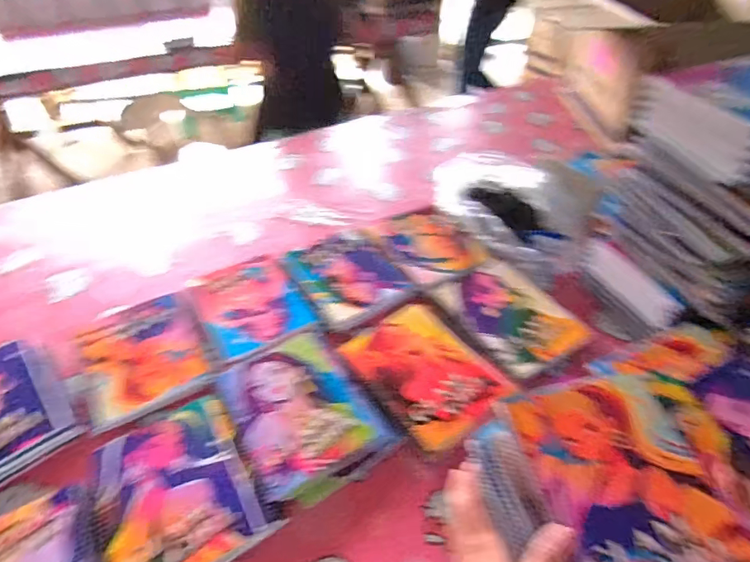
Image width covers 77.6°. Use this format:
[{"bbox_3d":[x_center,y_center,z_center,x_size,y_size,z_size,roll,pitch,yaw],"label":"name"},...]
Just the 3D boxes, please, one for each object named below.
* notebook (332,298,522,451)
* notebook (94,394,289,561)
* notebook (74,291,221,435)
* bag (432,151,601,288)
[{"bbox_3d":[0.070,0.124,0.664,0.158,0.022,0.215,-27,49,-25],"label":"notebook"},{"bbox_3d":[-0.231,0.243,0.545,0.161,0.009,0.207,-24,48,-22],"label":"notebook"},{"bbox_3d":[-0.341,0.099,0.692,0.174,0.009,0.205,-22,47,-21],"label":"notebook"},{"bbox_3d":[0.274,-0.150,0.901,0.312,0.084,0.251,32,52,30],"label":"bag"}]

